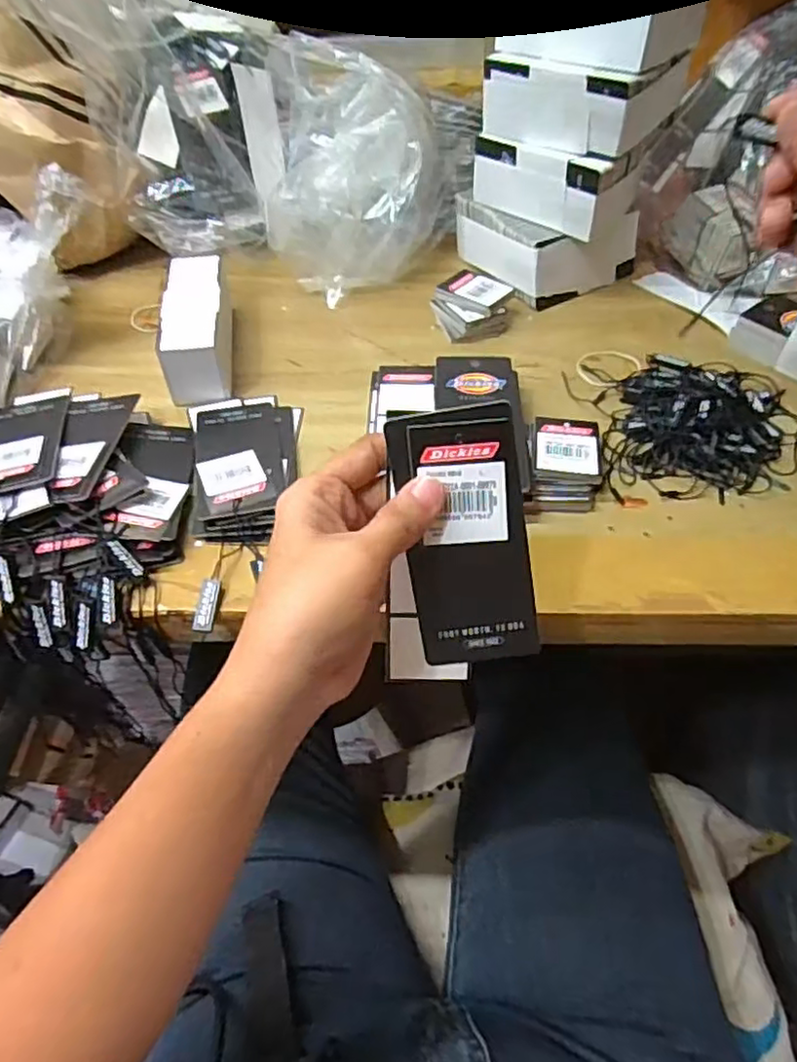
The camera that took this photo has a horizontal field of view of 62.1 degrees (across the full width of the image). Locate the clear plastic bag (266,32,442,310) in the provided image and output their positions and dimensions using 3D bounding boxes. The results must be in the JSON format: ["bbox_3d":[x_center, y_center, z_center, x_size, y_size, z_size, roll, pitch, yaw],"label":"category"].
[{"bbox_3d":[-0.037,-0.292,0.531,0.140,0.133,0.174,-3,49,-2],"label":"clear plastic bag"}]

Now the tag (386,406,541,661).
[{"bbox_3d":[0.028,0.005,0.270,0.049,0.108,0.004,-8,19,7],"label":"tag"}]

